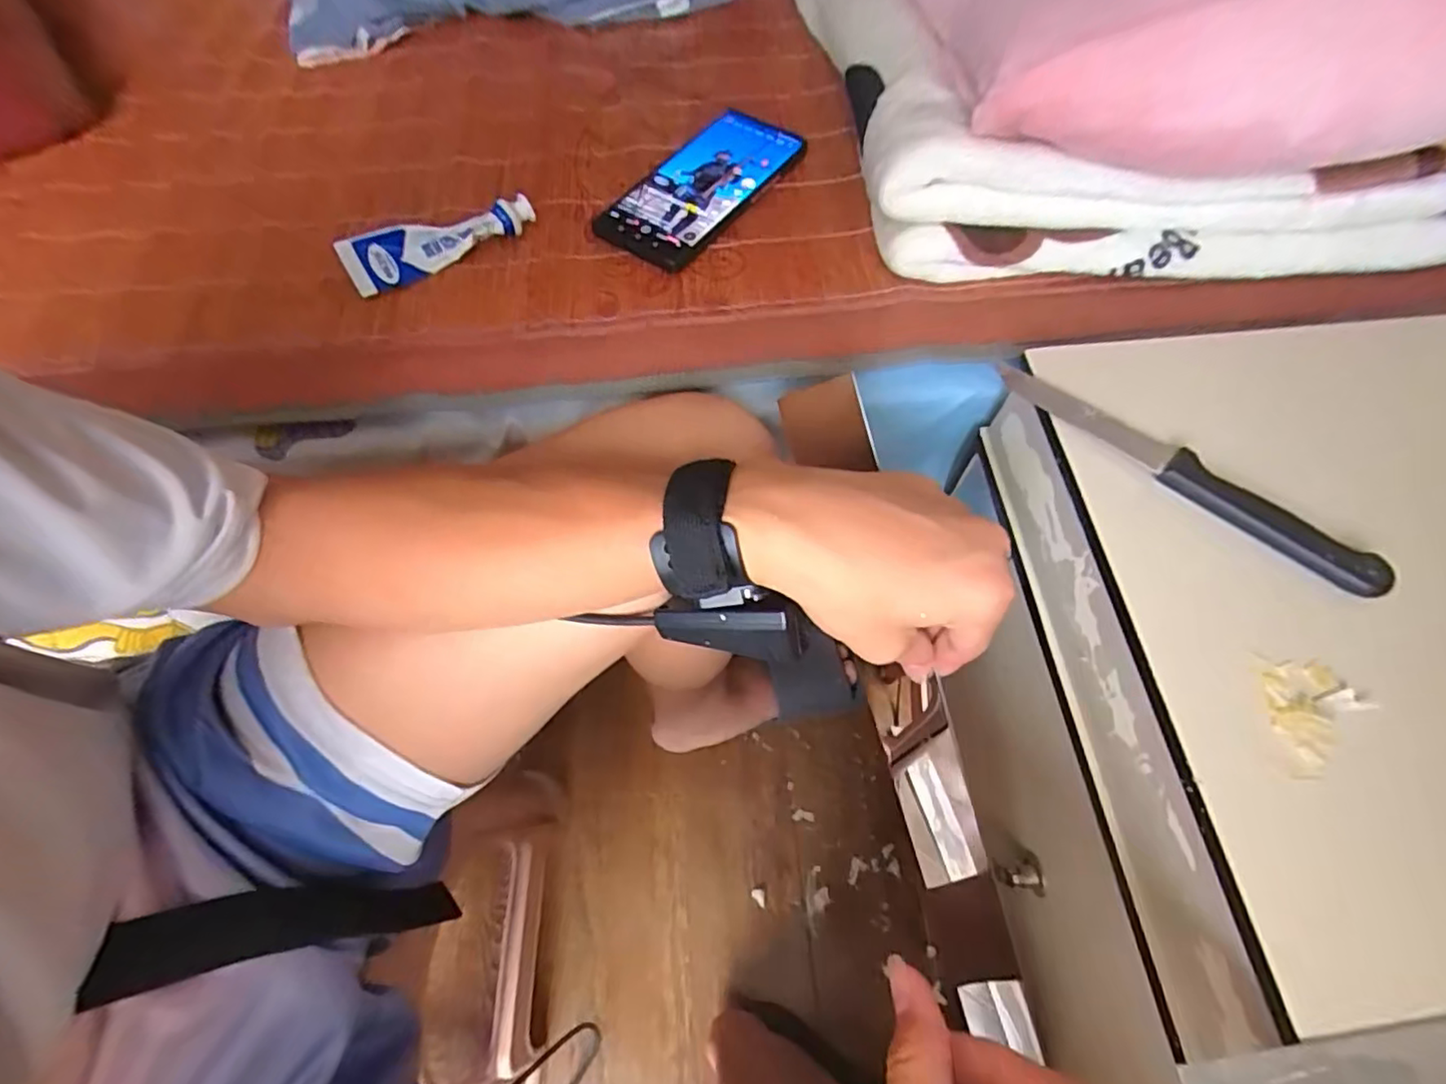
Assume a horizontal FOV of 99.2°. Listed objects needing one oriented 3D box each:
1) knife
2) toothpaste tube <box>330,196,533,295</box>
[{"bbox_3d":[0.212,-0.034,0.294,0.178,0.021,0.016,40,70,17],"label":"knife"},{"bbox_3d":[-0.188,-0.201,0.417,0.125,0.026,0.036,-28,66,-11],"label":"toothpaste tube"}]

